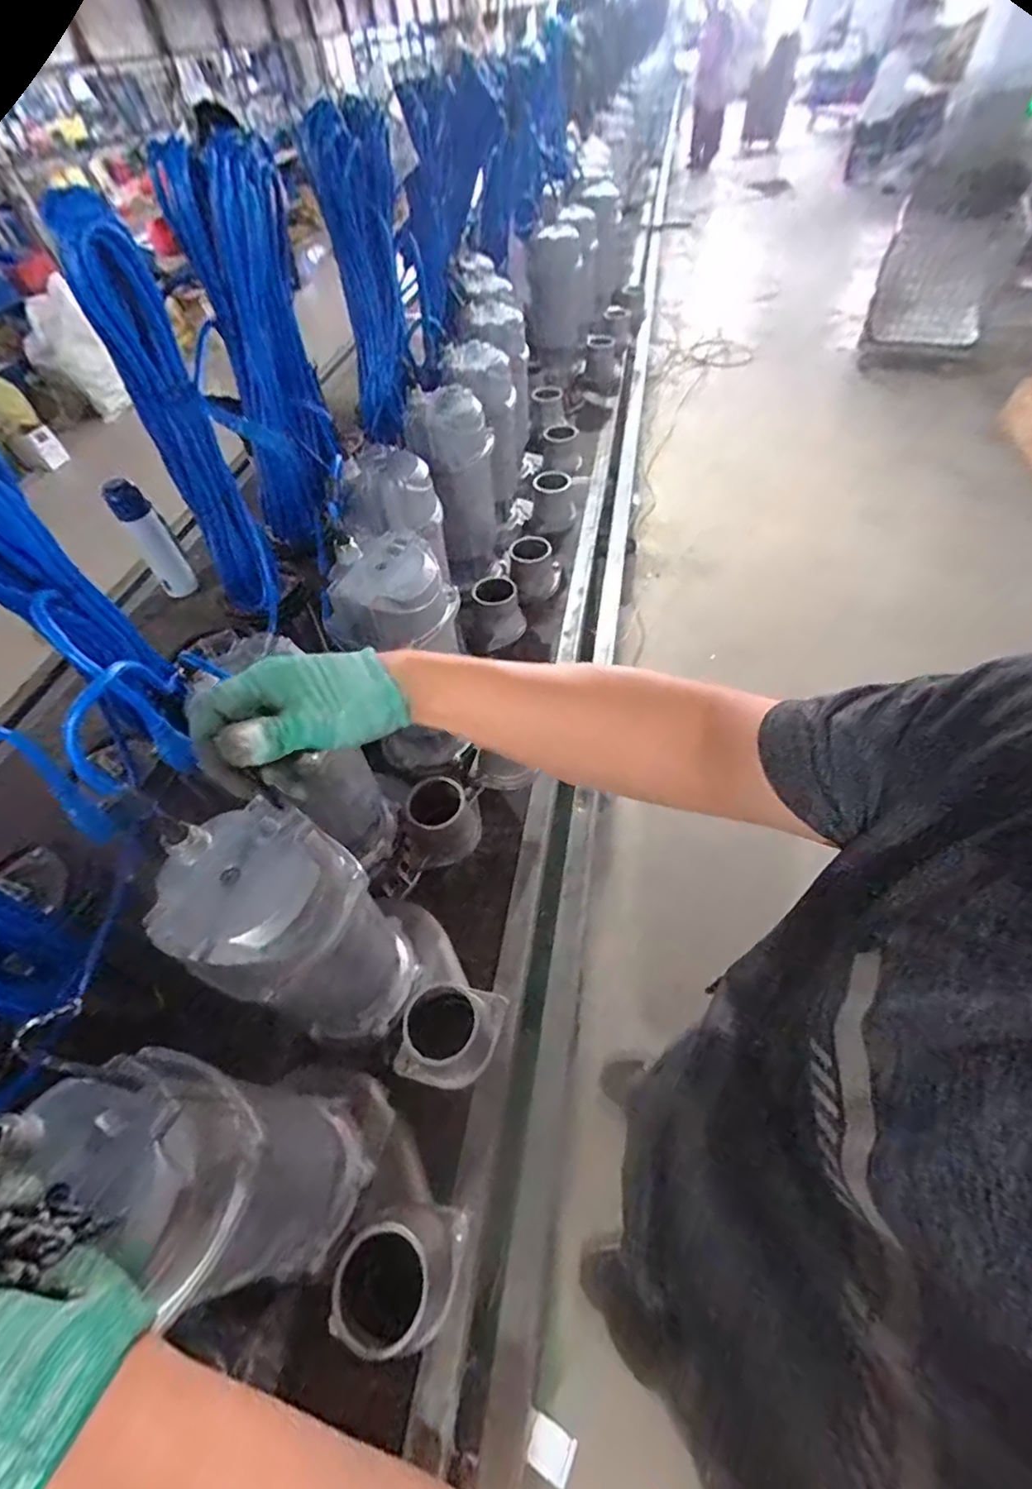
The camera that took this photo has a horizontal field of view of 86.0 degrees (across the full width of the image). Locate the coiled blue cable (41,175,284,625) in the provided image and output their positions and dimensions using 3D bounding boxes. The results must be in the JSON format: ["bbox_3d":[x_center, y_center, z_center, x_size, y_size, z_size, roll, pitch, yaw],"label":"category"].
[{"bbox_3d":[-0.310,-0.278,0.533,0.072,0.345,0.048,-27,56,-15],"label":"coiled blue cable"}]

